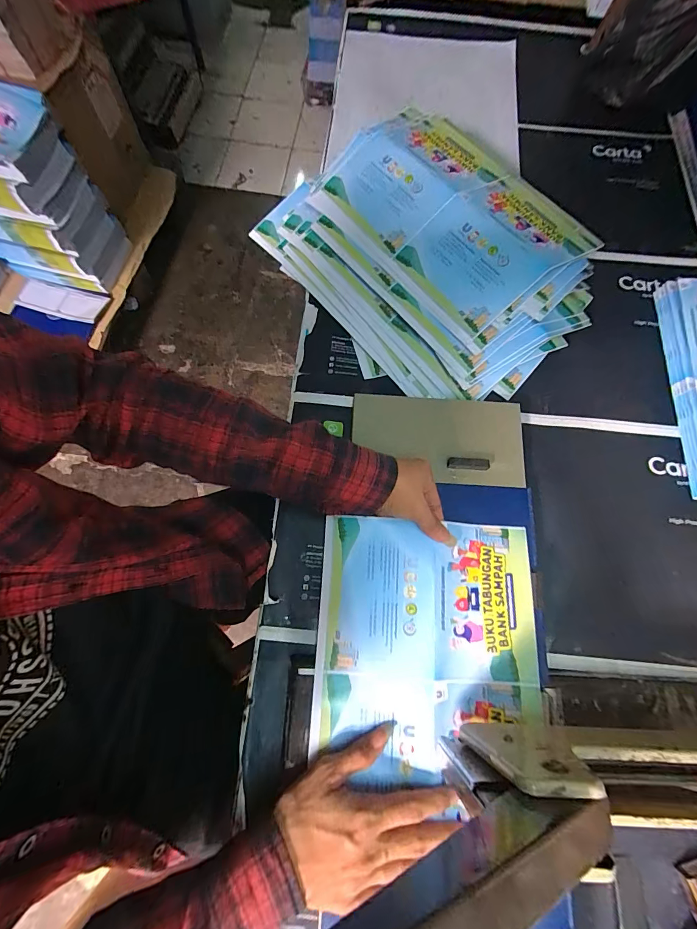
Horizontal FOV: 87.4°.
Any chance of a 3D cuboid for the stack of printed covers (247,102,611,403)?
[{"bbox_3d":[0.109,-0.287,0.494,0.305,0.103,0.417,-40,78,-12],"label":"stack of printed covers"}]

